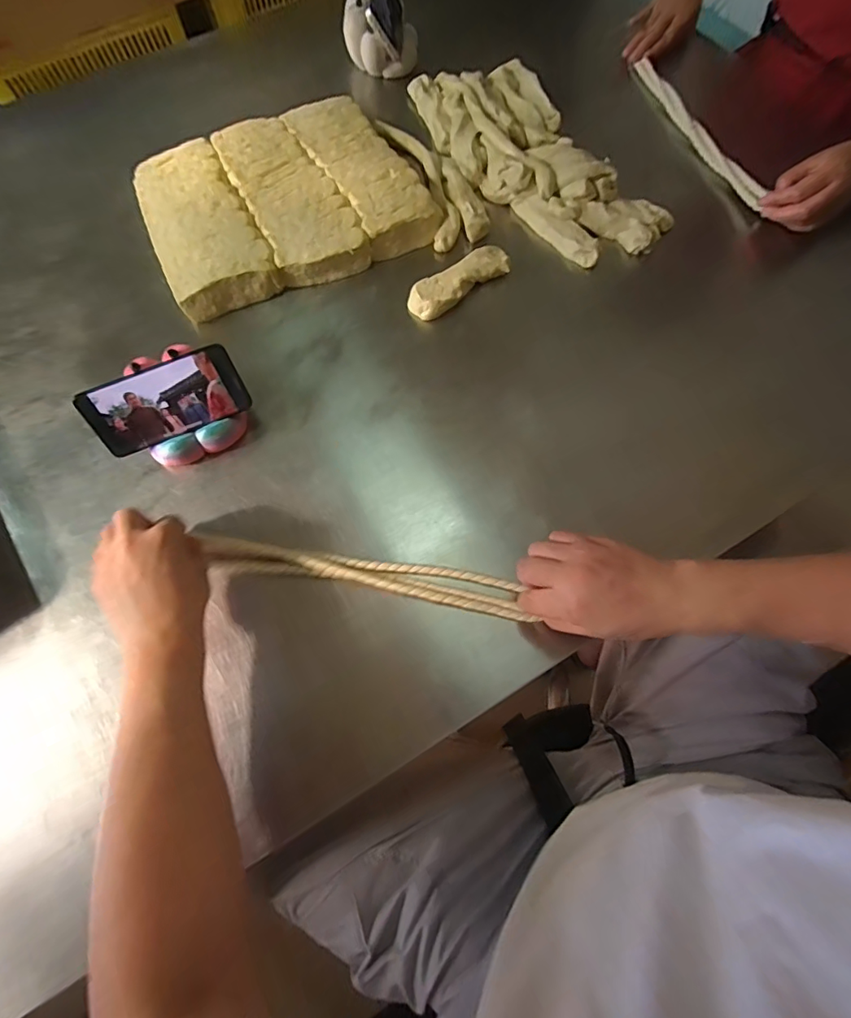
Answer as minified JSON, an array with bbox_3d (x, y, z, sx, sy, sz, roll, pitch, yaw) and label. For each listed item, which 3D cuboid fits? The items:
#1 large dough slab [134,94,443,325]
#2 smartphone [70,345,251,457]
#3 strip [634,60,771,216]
[{"bbox_3d":[-0.200,-0.429,0.663,0.355,0.051,0.279,-25,70,-7],"label":"large dough slab"},{"bbox_3d":[-0.276,-0.114,0.511,0.158,0.074,0.007,-22,35,-4],"label":"smartphone"},{"bbox_3d":[0.382,-0.538,0.678,0.017,0.020,0.319,-19,69,-5],"label":"strip"}]

